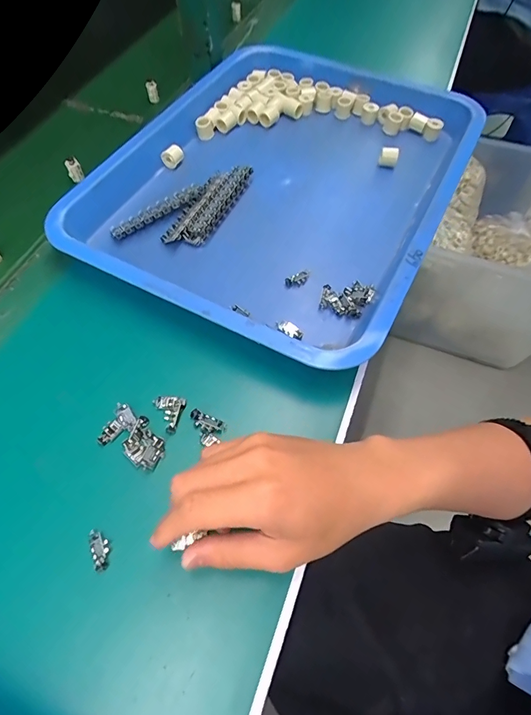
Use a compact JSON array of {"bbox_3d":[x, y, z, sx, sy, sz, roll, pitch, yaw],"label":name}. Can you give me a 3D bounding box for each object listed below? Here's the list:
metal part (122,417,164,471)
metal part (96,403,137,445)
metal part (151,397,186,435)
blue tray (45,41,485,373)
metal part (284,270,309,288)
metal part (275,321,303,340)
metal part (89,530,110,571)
[{"bbox_3d":[-0.094,0.067,0.315,0.036,0.004,0.029,37,66,20],"label":"metal part"},{"bbox_3d":[-0.117,0.054,0.322,0.019,0.009,0.034,31,64,17],"label":"metal part"},{"bbox_3d":[-0.081,0.045,0.330,0.027,0.004,0.030,14,60,8],"label":"metal part"},{"bbox_3d":[0.023,-0.205,0.461,0.347,0.048,0.438,25,63,14],"label":"blue tray"},{"bbox_3d":[0.031,-0.075,0.394,0.026,0.009,0.013,-37,66,-20],"label":"metal part"},{"bbox_3d":[0.022,-0.026,0.369,0.028,0.008,0.011,37,66,19],"label":"metal part"},{"bbox_3d":[-0.114,0.132,0.281,0.013,0.004,0.026,-14,60,-8],"label":"metal part"}]

